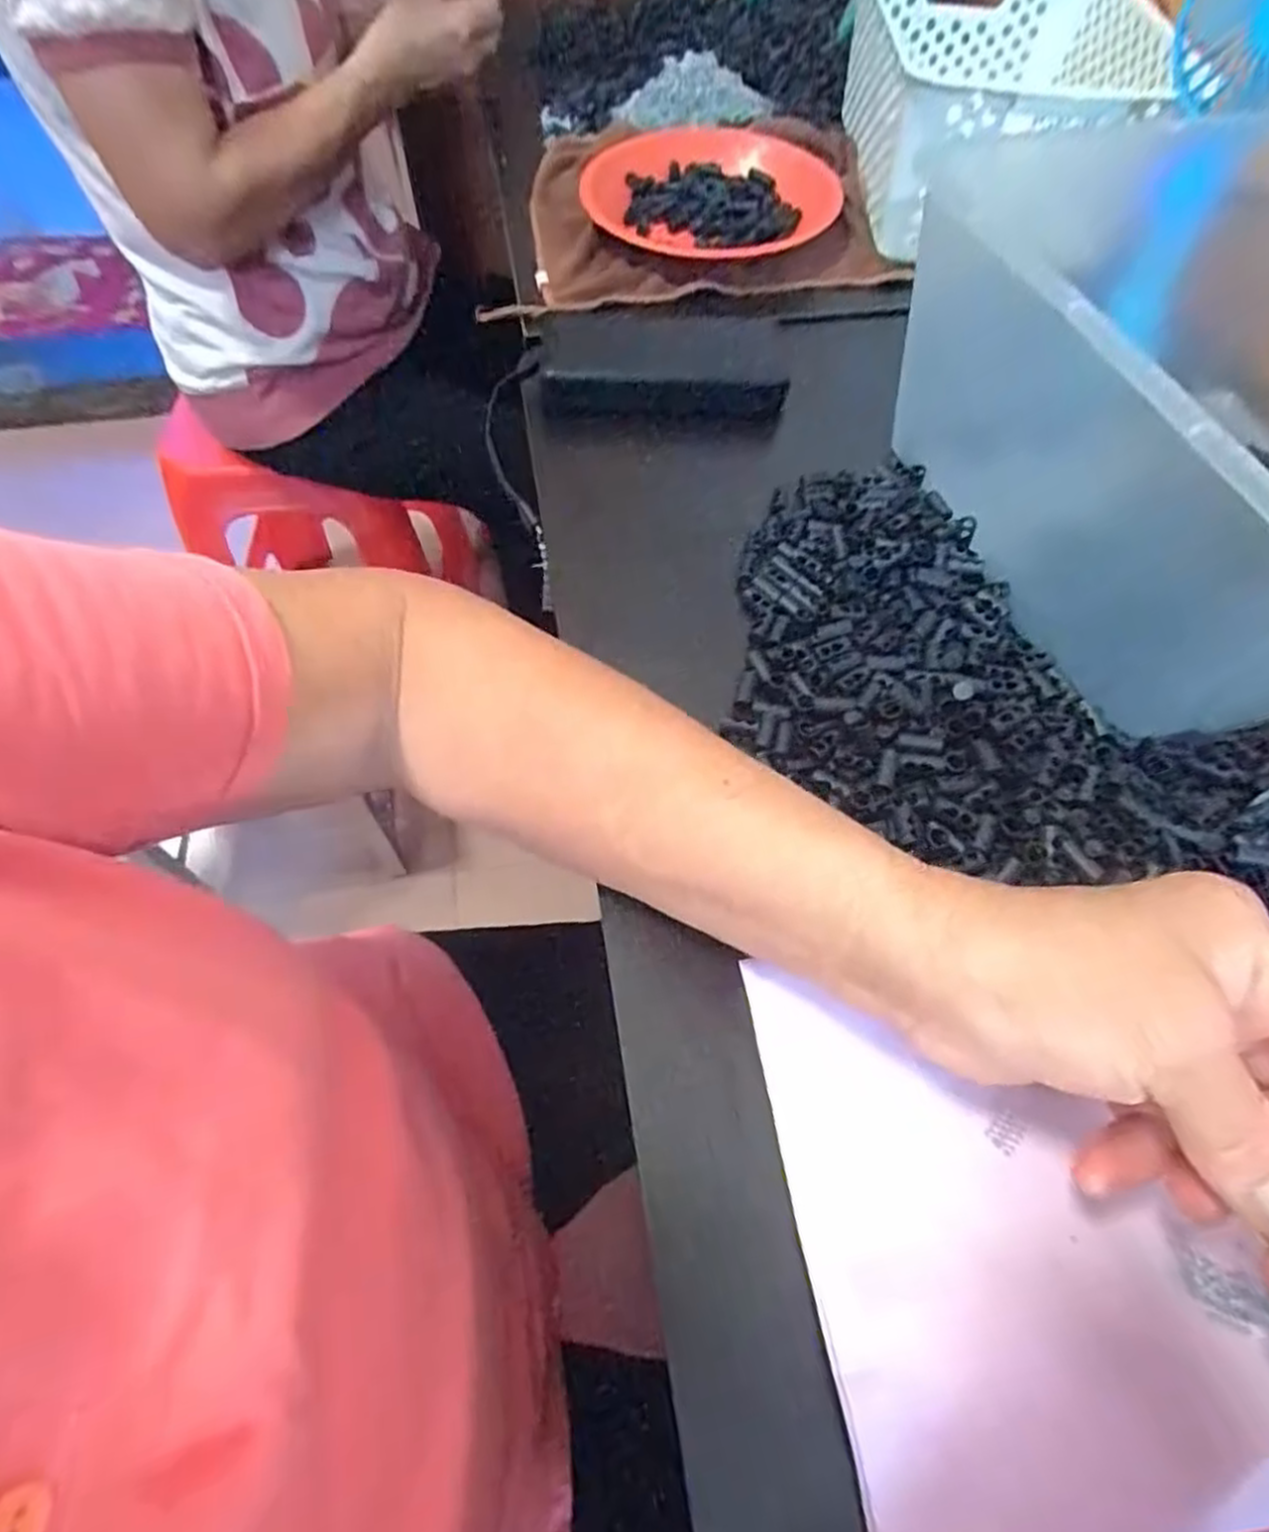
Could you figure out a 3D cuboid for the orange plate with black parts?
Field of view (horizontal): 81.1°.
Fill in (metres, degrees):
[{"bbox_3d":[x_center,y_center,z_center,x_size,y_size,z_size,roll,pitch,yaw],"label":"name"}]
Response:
[{"bbox_3d":[0.059,-0.454,0.587,0.198,0.024,0.187,1,58,-1],"label":"orange plate with black parts"}]

